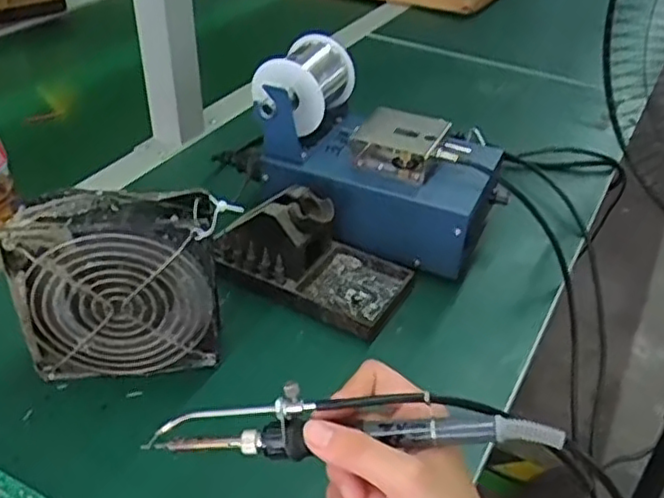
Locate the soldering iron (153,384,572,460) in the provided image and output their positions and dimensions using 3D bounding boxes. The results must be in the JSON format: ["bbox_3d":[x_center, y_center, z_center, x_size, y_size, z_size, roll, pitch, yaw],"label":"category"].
[{"bbox_3d":[0.006,0.088,0.342,0.207,0.034,0.025,-3,36,9],"label":"soldering iron"}]

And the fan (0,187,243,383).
[{"bbox_3d":[-0.130,0.026,0.436,0.128,0.122,0.040,-4,37,-7],"label":"fan"}]

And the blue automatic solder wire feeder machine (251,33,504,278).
[{"bbox_3d":[0.034,-0.080,0.569,0.198,0.126,0.121,16,39,18],"label":"blue automatic solder wire feeder machine"}]

